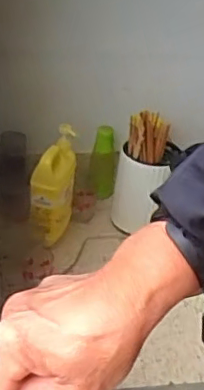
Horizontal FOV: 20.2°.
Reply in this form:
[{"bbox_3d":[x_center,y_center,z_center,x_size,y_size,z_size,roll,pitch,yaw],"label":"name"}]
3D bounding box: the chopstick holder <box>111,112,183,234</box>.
[{"bbox_3d":[0.097,-0.051,1.362,0.126,0.300,0.120,13,33,10],"label":"chopstick holder"}]

